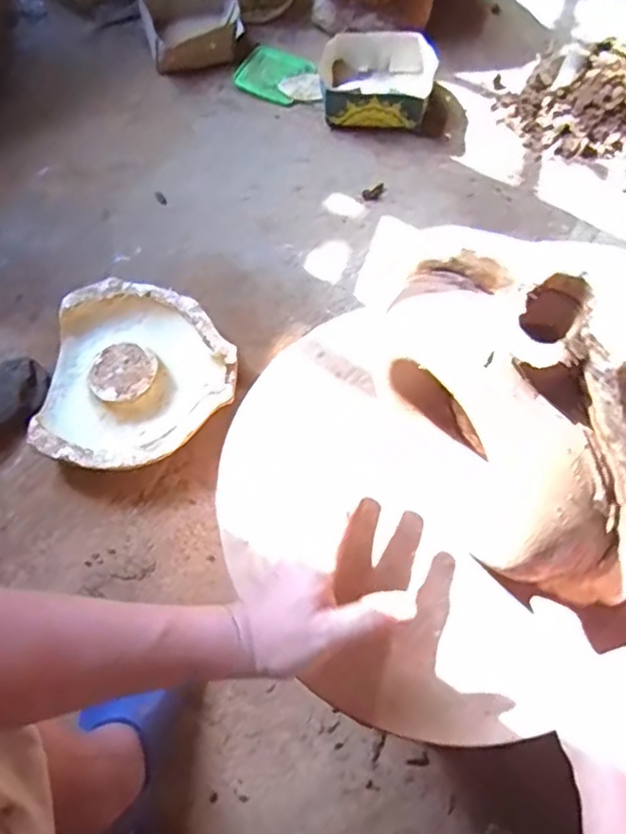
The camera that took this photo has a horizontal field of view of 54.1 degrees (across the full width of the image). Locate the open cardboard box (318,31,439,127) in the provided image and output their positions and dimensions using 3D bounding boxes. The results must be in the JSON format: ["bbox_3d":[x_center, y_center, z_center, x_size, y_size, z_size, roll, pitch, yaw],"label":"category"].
[{"bbox_3d":[0.123,-0.647,1.188,0.220,0.069,0.204,5,65,3],"label":"open cardboard box"}]

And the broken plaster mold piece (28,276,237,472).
[{"bbox_3d":[-0.251,-0.055,0.895,0.269,0.070,0.297,4,65,3],"label":"broken plaster mold piece"}]

